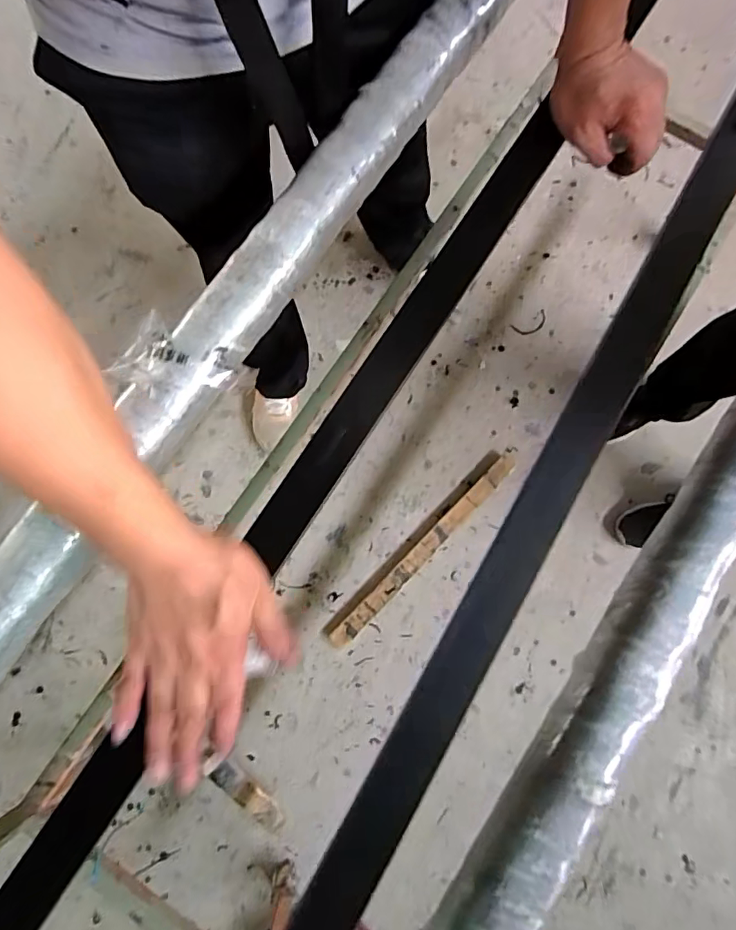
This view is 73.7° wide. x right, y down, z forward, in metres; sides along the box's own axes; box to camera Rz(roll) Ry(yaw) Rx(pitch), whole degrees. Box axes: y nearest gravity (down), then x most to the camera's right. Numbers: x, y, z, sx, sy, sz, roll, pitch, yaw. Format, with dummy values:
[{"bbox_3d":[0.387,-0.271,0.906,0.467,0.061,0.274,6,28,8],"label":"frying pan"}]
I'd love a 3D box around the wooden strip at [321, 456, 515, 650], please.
[{"bbox_3d":[0.129,0.197,1.149,0.591,0.035,0.051,-44,83,-7],"label":"wooden strip"}]

